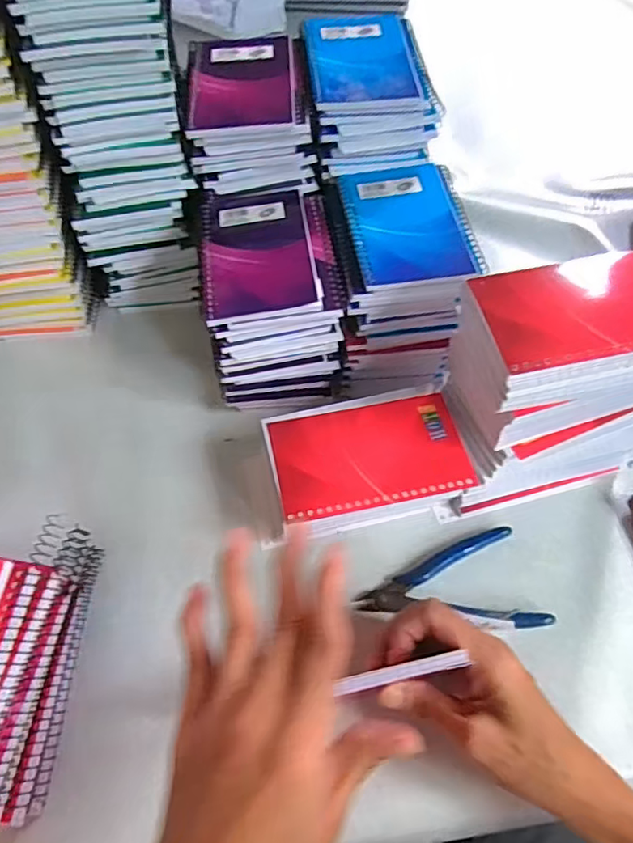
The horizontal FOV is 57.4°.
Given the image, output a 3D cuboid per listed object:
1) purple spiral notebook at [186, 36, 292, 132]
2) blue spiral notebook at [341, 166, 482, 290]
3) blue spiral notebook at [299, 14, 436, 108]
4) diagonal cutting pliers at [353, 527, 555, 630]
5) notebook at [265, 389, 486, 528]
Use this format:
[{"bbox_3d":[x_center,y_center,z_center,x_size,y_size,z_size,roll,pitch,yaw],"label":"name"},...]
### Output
[{"bbox_3d":[-0.060,-0.270,0.456,0.082,0.011,0.117,-6,57,-1],"label":"purple spiral notebook"},{"bbox_3d":[0.068,-0.152,0.439,0.083,0.007,0.130,-8,57,-3],"label":"blue spiral notebook"},{"bbox_3d":[0.040,-0.292,0.467,0.092,0.013,0.128,-7,57,-2],"label":"blue spiral notebook"},{"bbox_3d":[0.088,0.115,0.392,0.121,0.015,0.071,-13,57,-6],"label":"diagonal cutting pliers"},{"bbox_3d":[0.036,0.022,0.397,0.127,0.005,0.078,-11,57,-5],"label":"notebook"}]

